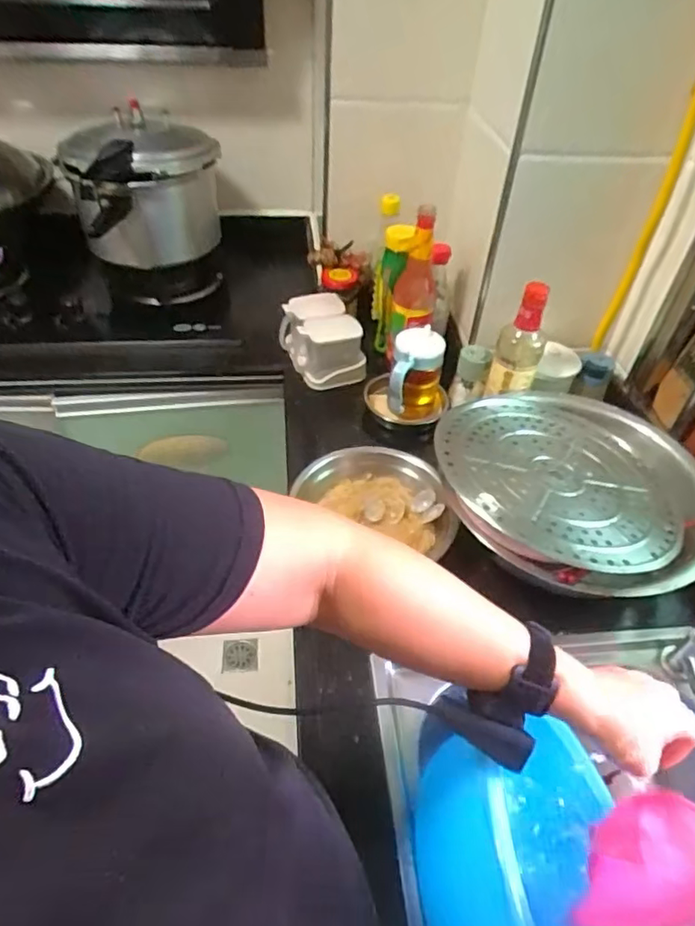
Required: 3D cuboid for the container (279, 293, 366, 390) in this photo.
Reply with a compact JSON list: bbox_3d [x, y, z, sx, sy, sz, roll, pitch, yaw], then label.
[{"bbox_3d":[-0.046,-0.221,1.025,0.108,0.091,0.166,-16,48,-19],"label":"container"}]

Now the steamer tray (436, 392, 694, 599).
[{"bbox_3d":[0.289,0.009,0.722,0.331,0.049,0.336,25,48,20],"label":"steamer tray"}]

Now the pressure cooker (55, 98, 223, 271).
[{"bbox_3d":[-0.379,-0.510,1.071,0.274,0.201,0.244,-25,51,-26],"label":"pressure cooker"}]

